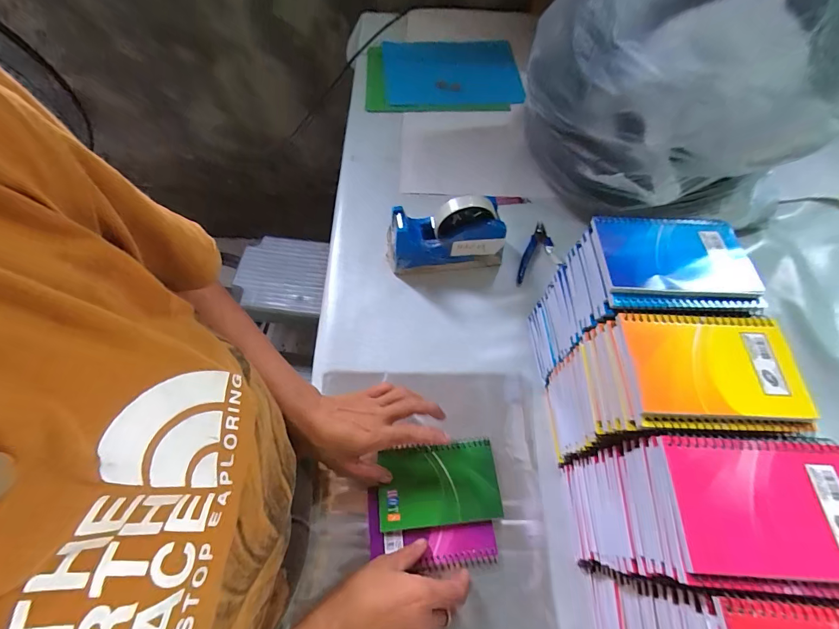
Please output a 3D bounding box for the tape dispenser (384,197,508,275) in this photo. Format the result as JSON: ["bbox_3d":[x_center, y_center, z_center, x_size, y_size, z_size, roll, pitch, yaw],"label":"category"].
[{"bbox_3d":[0.036,-0.110,0.519,0.157,0.110,0.059,-9,63,-5],"label":"tape dispenser"}]

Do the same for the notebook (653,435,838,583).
[{"bbox_3d":[0.234,0.126,0.246,0.129,0.009,0.081,2,62,-1],"label":"notebook"}]

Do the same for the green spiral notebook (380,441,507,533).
[{"bbox_3d":[0.021,0.186,0.407,0.127,0.005,0.079,-5,62,-4],"label":"green spiral notebook"}]

